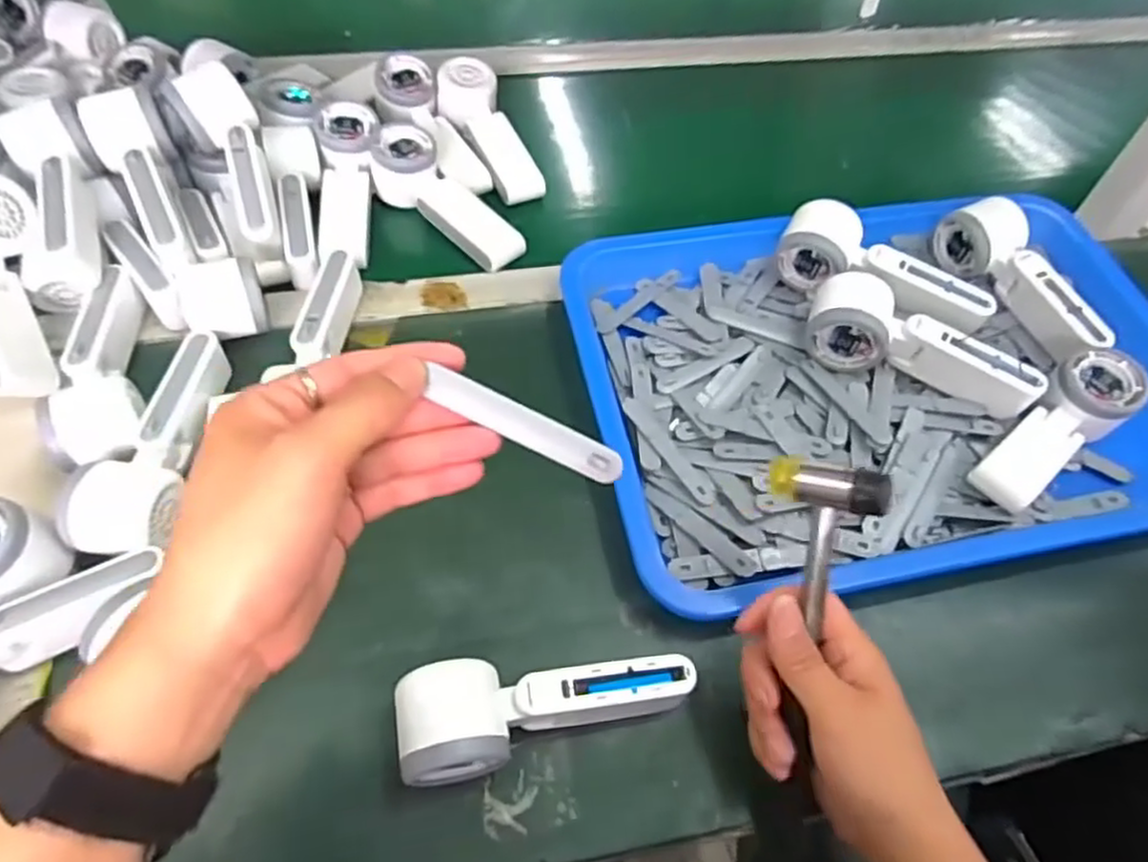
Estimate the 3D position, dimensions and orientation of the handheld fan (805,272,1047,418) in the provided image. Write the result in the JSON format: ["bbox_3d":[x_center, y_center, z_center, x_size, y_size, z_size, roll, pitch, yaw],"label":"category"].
[{"bbox_3d":[0.254,-0.060,0.538,0.163,0.060,0.055,21,58,11],"label":"handheld fan"}]

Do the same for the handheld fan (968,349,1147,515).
[{"bbox_3d":[0.336,0.002,0.511,0.156,0.051,0.050,-32,64,-22],"label":"handheld fan"}]

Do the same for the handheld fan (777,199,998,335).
[{"bbox_3d":[0.245,-0.121,0.576,0.164,0.061,0.058,26,59,13],"label":"handheld fan"}]

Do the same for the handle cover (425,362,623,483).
[{"bbox_3d":[-0.020,-0.002,0.301,0.085,0.010,0.015,27,58,-6],"label":"handle cover"}]

